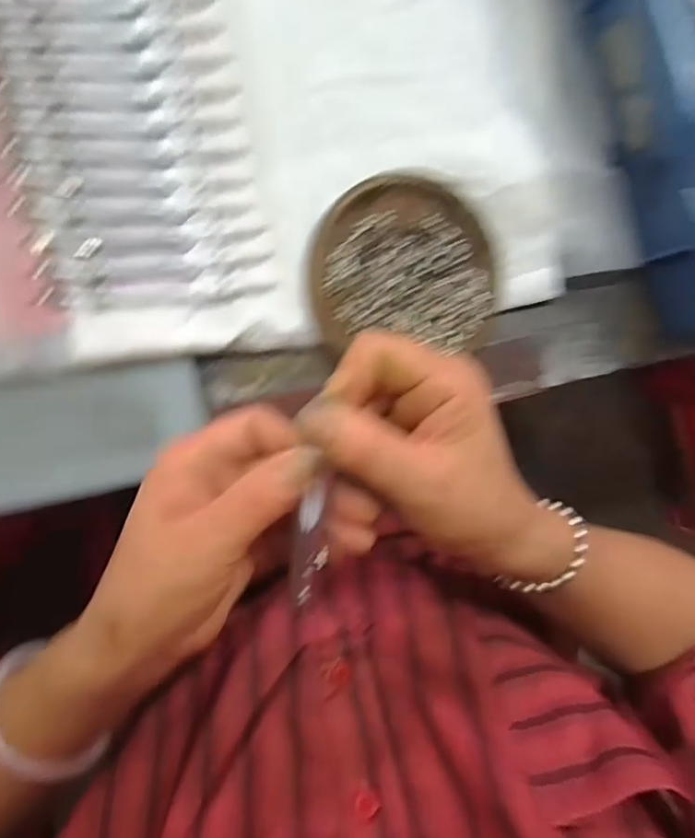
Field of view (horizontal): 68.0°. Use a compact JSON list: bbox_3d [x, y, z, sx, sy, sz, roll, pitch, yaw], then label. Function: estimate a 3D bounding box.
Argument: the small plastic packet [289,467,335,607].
[{"bbox_3d":[-0.015,0.053,0.224,0.014,0.004,0.067,8,110,-7],"label":"small plastic packet"}]

